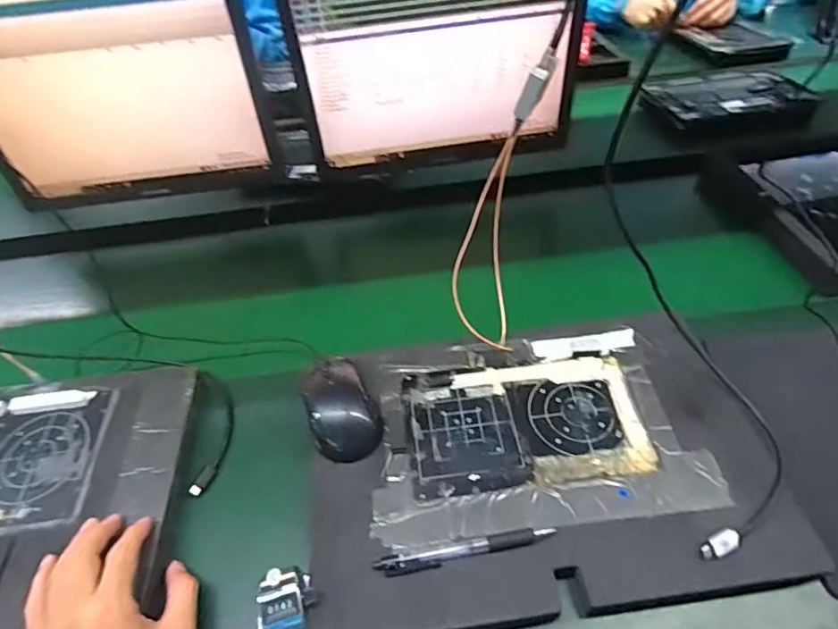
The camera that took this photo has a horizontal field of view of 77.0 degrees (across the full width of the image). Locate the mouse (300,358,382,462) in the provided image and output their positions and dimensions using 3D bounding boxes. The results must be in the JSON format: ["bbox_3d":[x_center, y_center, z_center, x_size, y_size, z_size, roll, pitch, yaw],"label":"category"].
[{"bbox_3d":[-0.076,0.086,0.510,0.062,0.036,0.108,-16,47,-11],"label":"mouse"}]

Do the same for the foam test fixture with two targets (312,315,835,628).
[{"bbox_3d":[0.103,0.128,0.479,0.380,0.039,0.264,-7,46,-2],"label":"foam test fixture with two targets"}]

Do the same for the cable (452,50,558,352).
[{"bbox_3d":[0.070,-0.090,0.487,0.077,0.266,0.097,5,47,10],"label":"cable"}]

